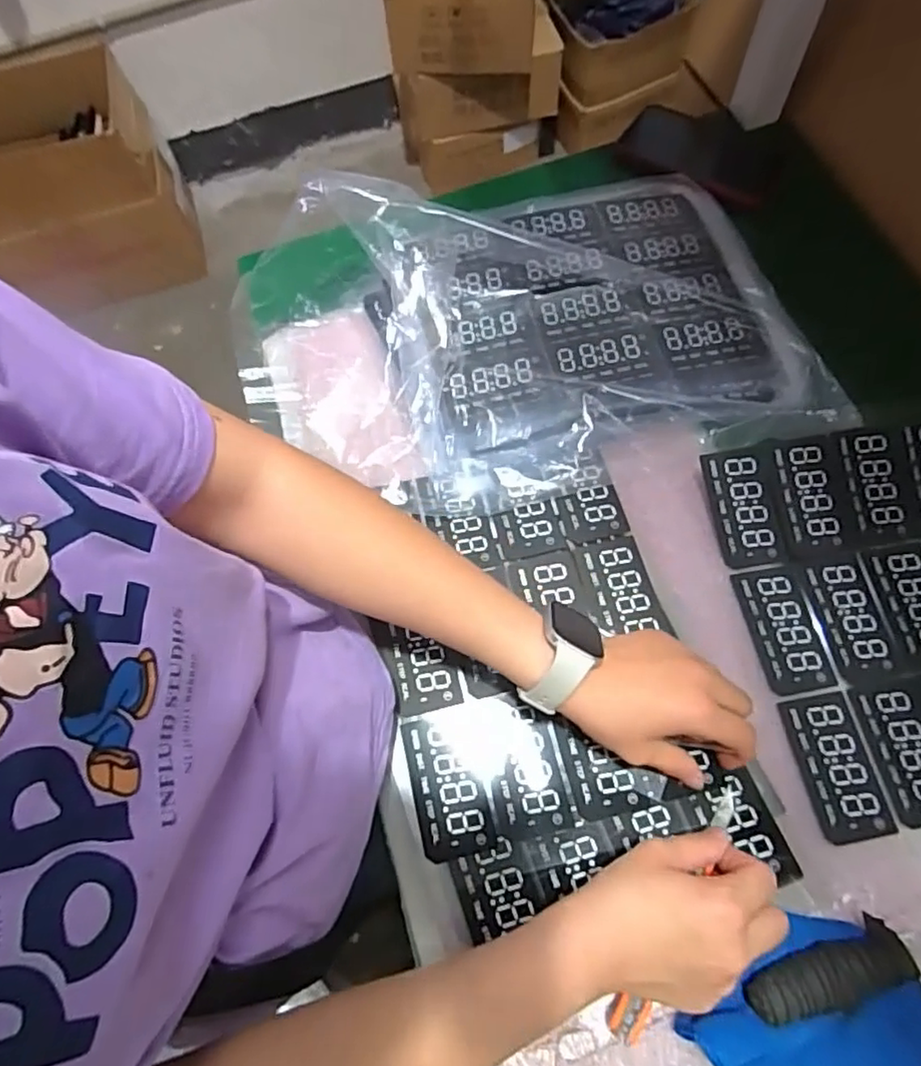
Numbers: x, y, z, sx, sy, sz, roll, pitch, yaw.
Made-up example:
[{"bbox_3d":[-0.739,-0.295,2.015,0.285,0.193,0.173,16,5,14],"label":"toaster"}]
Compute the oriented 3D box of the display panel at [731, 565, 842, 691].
[{"bbox_3d":[0.235,0.070,0.454,0.048,0.005,0.090,-10,70,-1],"label":"display panel"}]

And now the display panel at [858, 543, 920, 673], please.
[{"bbox_3d":[0.335,0.054,0.463,0.051,0.004,0.089,-10,70,-1],"label":"display panel"}]

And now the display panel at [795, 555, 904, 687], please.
[{"bbox_3d":[0.286,0.063,0.459,0.047,0.005,0.091,-12,70,-1],"label":"display panel"}]

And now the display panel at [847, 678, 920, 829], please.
[{"bbox_3d":[0.307,0.148,0.426,0.055,0.008,0.089,-11,70,-1],"label":"display panel"}]

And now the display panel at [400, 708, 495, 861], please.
[{"bbox_3d":[-0.009,0.173,0.430,0.050,0.005,0.093,-12,70,-1],"label":"display panel"}]

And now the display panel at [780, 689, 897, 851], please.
[{"bbox_3d":[0.252,0.157,0.419,0.046,0.005,0.090,-11,70,-1],"label":"display panel"}]

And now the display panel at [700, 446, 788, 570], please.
[{"bbox_3d":[0.219,-0.019,0.479,0.049,0.015,0.089,-8,70,0],"label":"display panel"}]

